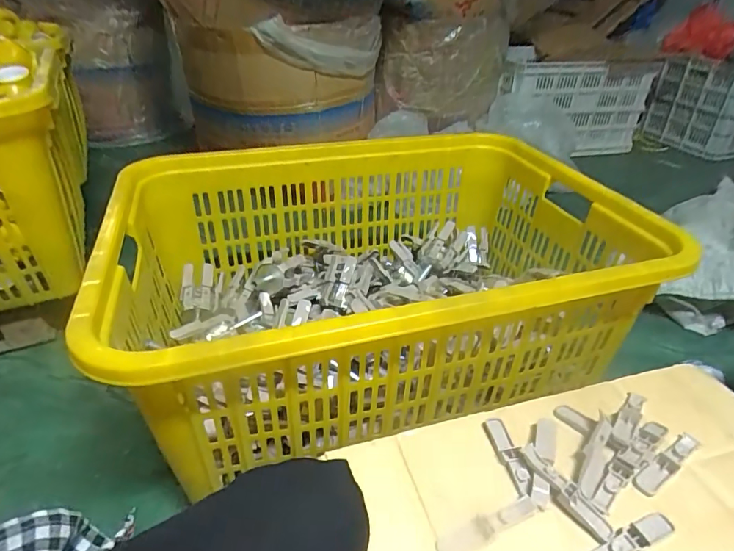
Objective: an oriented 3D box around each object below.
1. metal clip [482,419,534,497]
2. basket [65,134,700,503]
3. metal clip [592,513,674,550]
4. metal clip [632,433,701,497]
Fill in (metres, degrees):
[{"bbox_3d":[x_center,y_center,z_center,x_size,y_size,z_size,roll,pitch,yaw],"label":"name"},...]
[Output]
[{"bbox_3d":[0.148,0.185,0.470,0.021,0.017,0.091,-5,35,-10],"label":"metal clip"},{"bbox_3d":[0.018,-0.022,0.812,0.812,0.263,0.606,-10,36,-17],"label":"basket"},{"bbox_3d":[0.235,0.237,0.407,0.096,0.017,0.020,-13,37,-21],"label":"metal clip"},{"bbox_3d":[0.312,0.193,0.471,0.106,0.011,0.021,-21,40,-29],"label":"metal clip"}]

